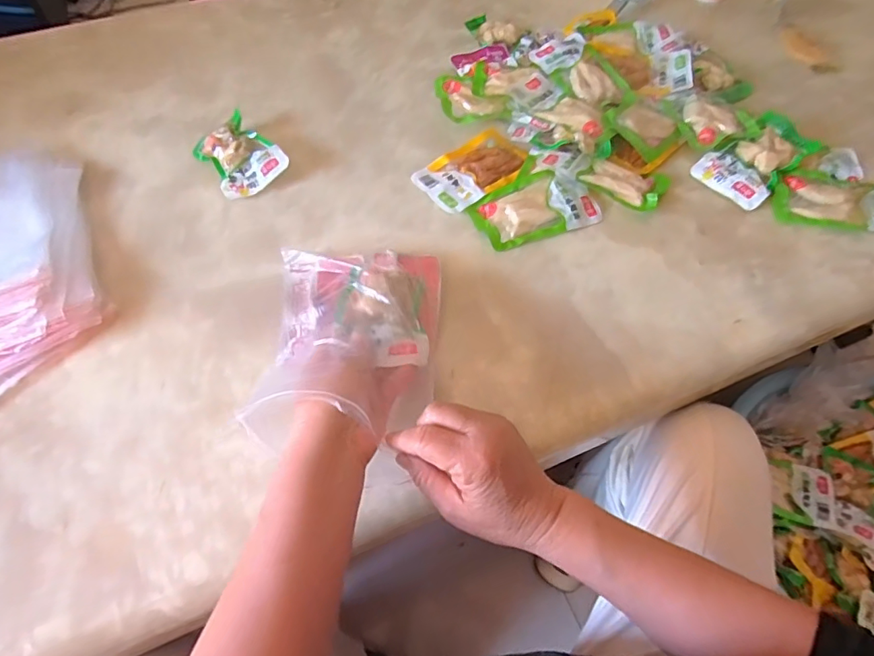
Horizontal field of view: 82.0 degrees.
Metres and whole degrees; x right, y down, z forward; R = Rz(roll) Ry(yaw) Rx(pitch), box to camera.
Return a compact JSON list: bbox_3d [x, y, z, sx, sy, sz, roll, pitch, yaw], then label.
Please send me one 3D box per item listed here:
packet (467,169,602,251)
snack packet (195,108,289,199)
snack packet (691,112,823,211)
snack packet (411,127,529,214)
[{"bbox_3d":[0.106,-0.132,0.549,0.133,0.019,0.077,-20,60,-12],"label":"packet"},{"bbox_3d":[-0.229,-0.198,0.586,0.075,0.032,0.099,-35,64,-20],"label":"snack packet"},{"bbox_3d":[0.366,-0.191,0.577,0.121,0.023,0.080,-37,68,-4],"label":"snack packet"},{"bbox_3d":[0.044,-0.185,0.584,0.128,0.011,0.081,-33,64,-18],"label":"snack packet"}]

